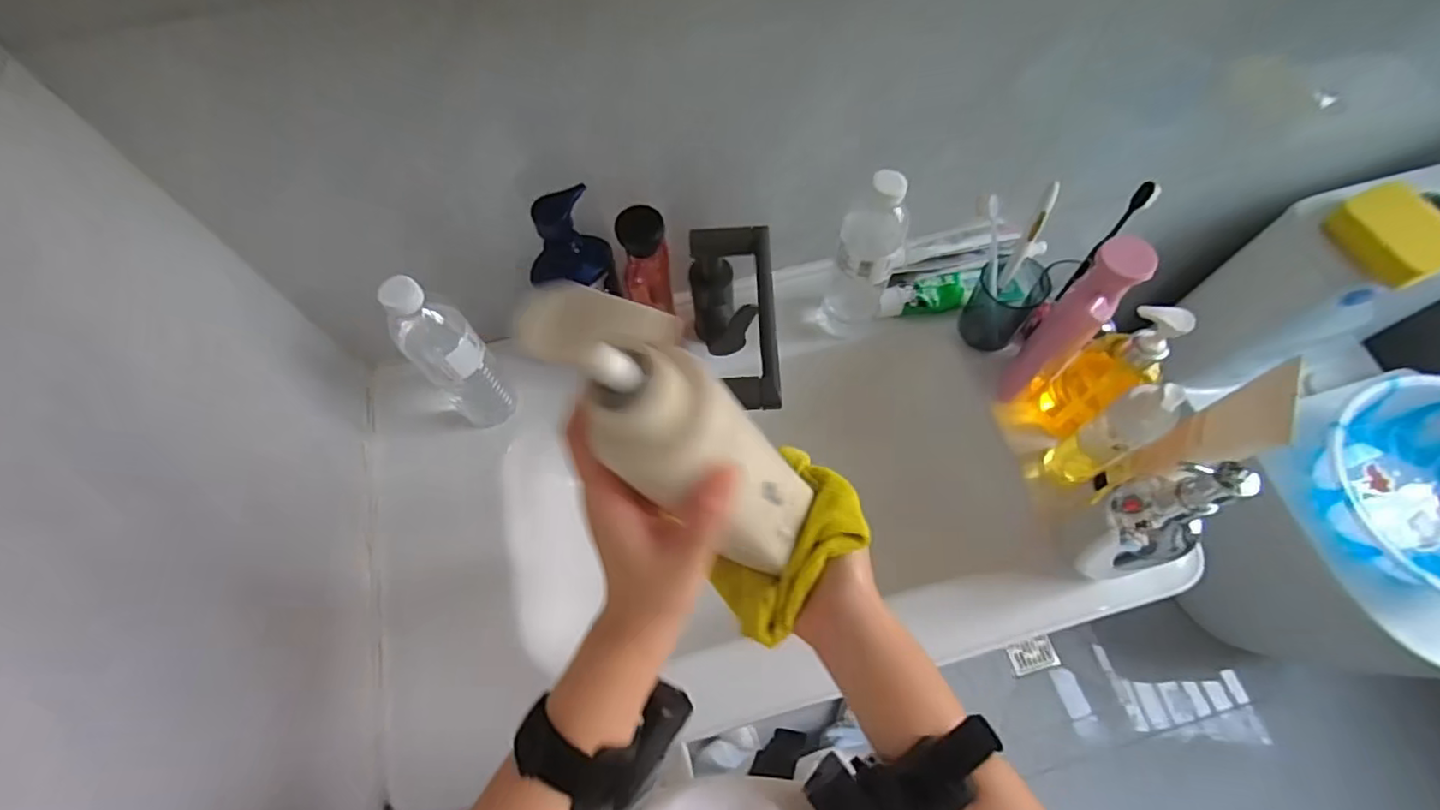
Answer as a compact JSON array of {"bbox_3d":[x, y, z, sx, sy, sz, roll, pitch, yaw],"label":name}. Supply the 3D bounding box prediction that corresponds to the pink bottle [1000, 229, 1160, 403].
[{"bbox_3d":[0.337,-0.073,0.595,0.048,0.214,0.047,-42,72,-17],"label":"pink bottle"}]

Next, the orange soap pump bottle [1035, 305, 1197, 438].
[{"bbox_3d":[0.373,-0.026,0.596,0.089,0.194,0.073,-24,67,-11],"label":"orange soap pump bottle"}]

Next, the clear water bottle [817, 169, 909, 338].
[{"bbox_3d":[0.150,-0.147,0.628,0.068,0.224,0.058,27,68,12],"label":"clear water bottle"}]

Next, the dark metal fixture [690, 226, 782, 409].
[{"bbox_3d":[0.014,-0.064,0.578,0.070,0.132,0.197,-4,65,-2],"label":"dark metal fixture"}]

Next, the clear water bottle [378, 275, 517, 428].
[{"bbox_3d":[-0.257,-0.046,0.588,0.064,0.195,0.071,-42,72,-17],"label":"clear water bottle"}]

